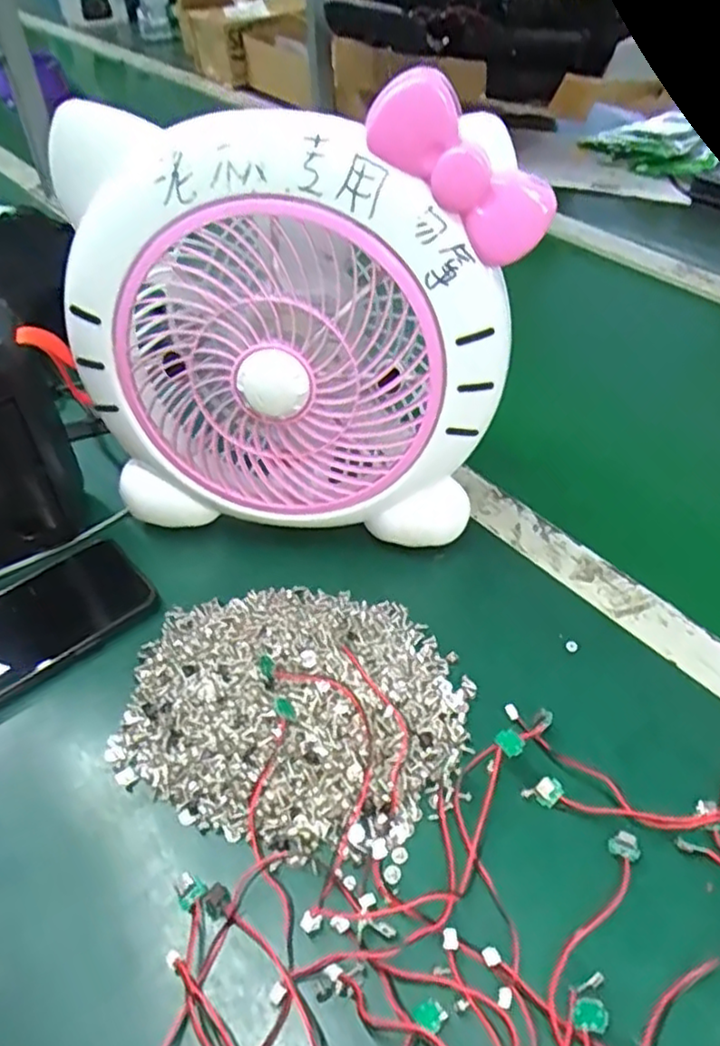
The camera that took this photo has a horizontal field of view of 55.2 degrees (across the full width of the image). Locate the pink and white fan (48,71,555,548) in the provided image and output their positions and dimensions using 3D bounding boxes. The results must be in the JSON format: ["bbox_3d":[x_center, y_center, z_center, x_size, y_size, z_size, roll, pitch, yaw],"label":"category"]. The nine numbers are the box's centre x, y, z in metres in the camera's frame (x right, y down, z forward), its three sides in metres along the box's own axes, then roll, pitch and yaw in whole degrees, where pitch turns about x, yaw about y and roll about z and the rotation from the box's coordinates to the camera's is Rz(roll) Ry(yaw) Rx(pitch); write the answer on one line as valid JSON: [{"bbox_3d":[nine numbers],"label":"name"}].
[{"bbox_3d":[-0.037,-0.117,0.426,0.256,0.245,0.134,0,46,1],"label":"pink and white fan"}]

